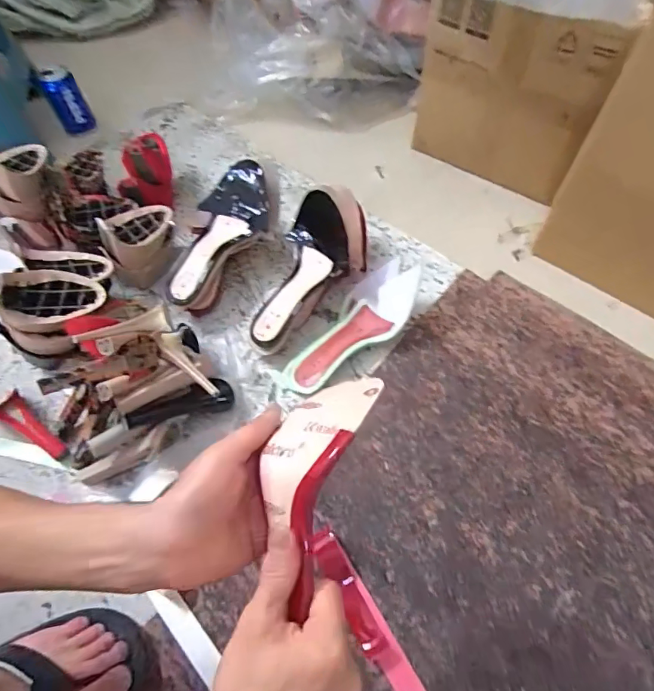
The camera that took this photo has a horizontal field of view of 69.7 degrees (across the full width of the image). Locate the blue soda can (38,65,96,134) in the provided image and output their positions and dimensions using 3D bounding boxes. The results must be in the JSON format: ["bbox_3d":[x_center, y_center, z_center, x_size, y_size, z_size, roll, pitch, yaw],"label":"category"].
[{"bbox_3d":[-0.510,-0.477,0.928,0.061,0.127,0.060,-1,62,1],"label":"blue soda can"}]

